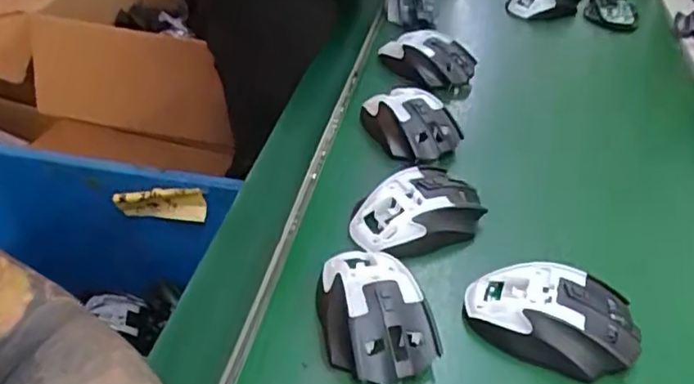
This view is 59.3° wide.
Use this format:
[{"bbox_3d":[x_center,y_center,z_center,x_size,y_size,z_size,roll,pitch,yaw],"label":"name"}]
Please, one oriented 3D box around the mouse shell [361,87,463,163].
[{"bbox_3d":[0.060,-0.072,0.590,0.066,0.031,0.109,-23,49,-29],"label":"mouse shell"}]

